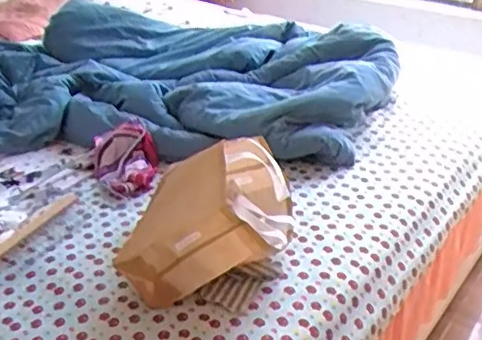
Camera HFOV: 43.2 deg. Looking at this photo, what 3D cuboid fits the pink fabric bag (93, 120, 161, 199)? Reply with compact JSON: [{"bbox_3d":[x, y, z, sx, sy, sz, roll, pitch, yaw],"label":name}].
[{"bbox_3d":[-0.299,-0.024,1.562,0.164,0.107,0.237,-3,31,-6],"label":"pink fabric bag"}]

